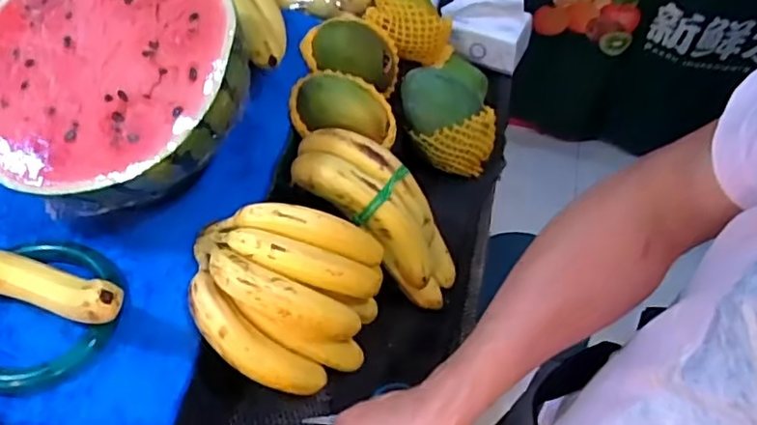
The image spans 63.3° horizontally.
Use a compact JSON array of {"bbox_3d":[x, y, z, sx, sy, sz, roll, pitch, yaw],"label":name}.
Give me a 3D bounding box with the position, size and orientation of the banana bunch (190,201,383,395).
[{"bbox_3d":[-0.082,0.081,0.579,0.179,0.092,0.164,6,79,-34],"label":"banana bunch"}]

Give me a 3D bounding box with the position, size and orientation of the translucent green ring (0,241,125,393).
[{"bbox_3d":[-0.297,0.084,0.524,0.137,0.015,0.138,2,53,-3],"label":"translucent green ring"}]

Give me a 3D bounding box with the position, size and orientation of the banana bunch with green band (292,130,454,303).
[{"bbox_3d":[0.009,0.010,0.685,0.244,0.083,0.093,49,56,-18],"label":"banana bunch with green band"}]

